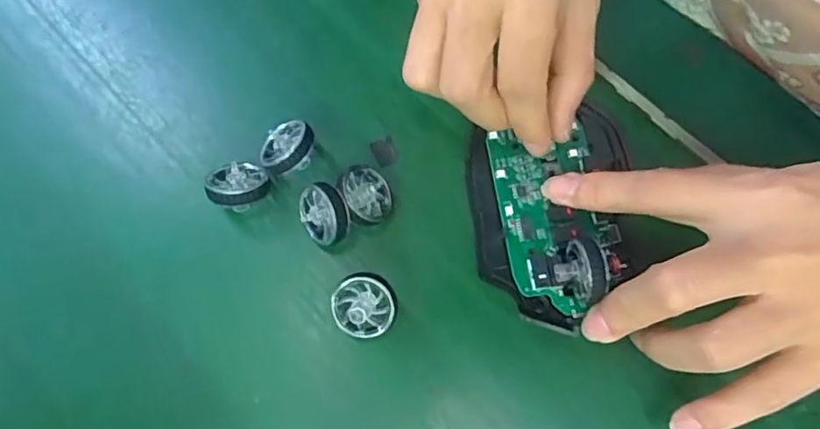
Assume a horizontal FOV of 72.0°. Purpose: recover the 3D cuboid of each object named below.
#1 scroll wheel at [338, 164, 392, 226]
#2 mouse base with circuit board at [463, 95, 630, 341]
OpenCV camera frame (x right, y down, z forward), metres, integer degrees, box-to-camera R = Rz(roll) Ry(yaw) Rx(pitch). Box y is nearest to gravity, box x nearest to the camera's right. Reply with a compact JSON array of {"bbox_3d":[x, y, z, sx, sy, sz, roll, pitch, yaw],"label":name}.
[{"bbox_3d":[-0.019,-0.008,0.243,0.022,0.011,0.026,-14,73,-30],"label":"scroll wheel"},{"bbox_3d":[0.063,-0.001,0.241,0.070,0.024,0.093,-4,73,-2],"label":"mouse base with circuit board"}]

